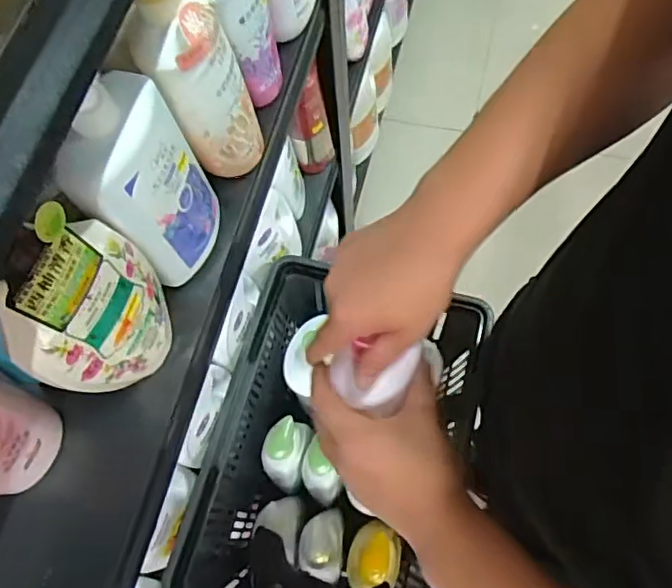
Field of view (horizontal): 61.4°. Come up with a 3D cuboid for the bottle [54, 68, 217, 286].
[{"bbox_3d":[-0.156,-0.092,0.486,0.059,0.194,0.105,19,71,10],"label":"bottle"}]

